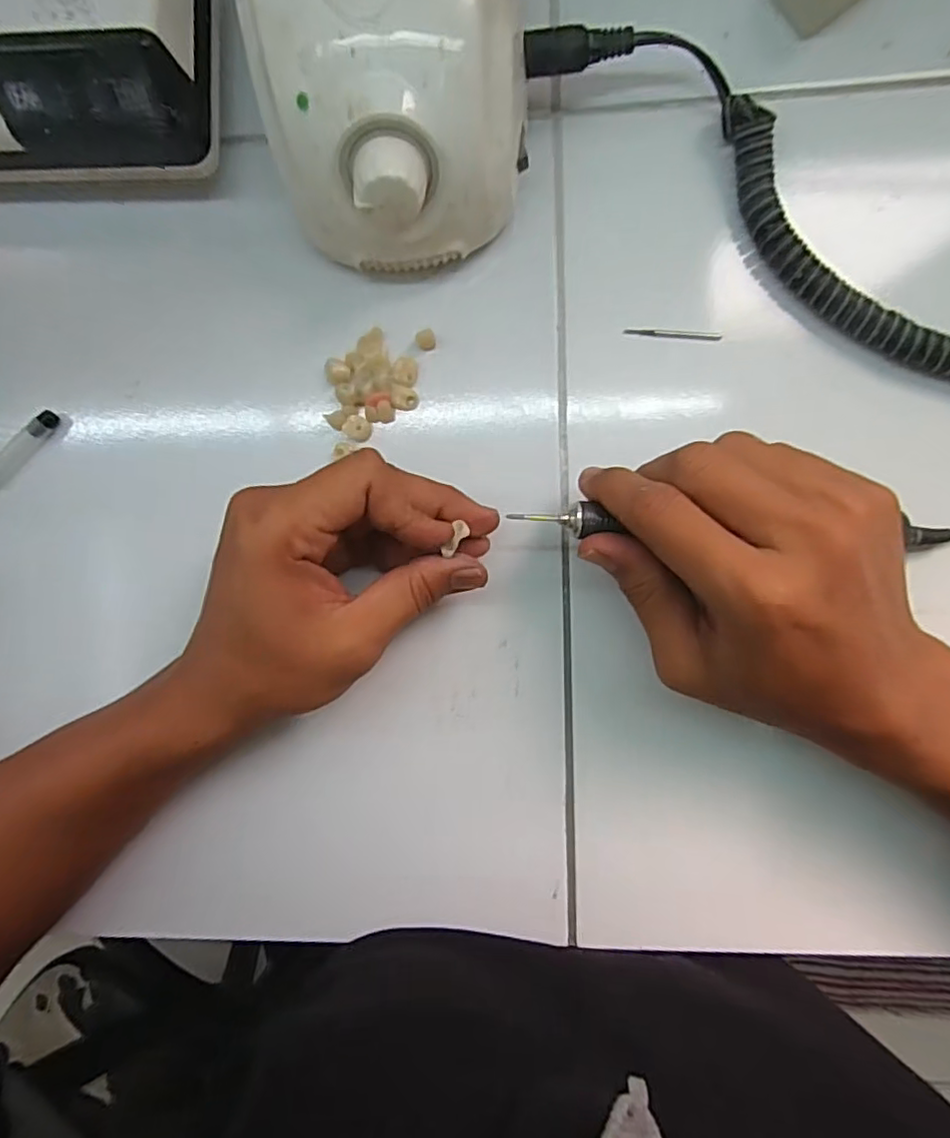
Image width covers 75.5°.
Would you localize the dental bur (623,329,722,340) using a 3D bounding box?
[{"bbox_3d":[0.092,-0.110,0.286,0.044,0.004,0.004,5,94,3],"label":"dental bur"}]

